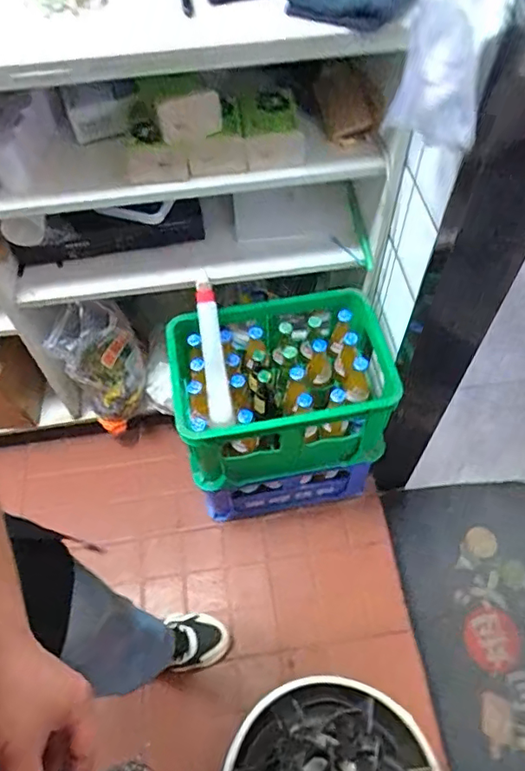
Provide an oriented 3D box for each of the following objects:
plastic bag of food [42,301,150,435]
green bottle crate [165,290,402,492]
[{"bbox_3d":[-0.369,-0.065,1.248,0.177,0.405,0.145,-22,59,-12],"label":"plastic bag of food"},{"bbox_3d":[0.038,-0.006,1.112,0.412,0.227,0.316,-7,57,-3],"label":"green bottle crate"}]

